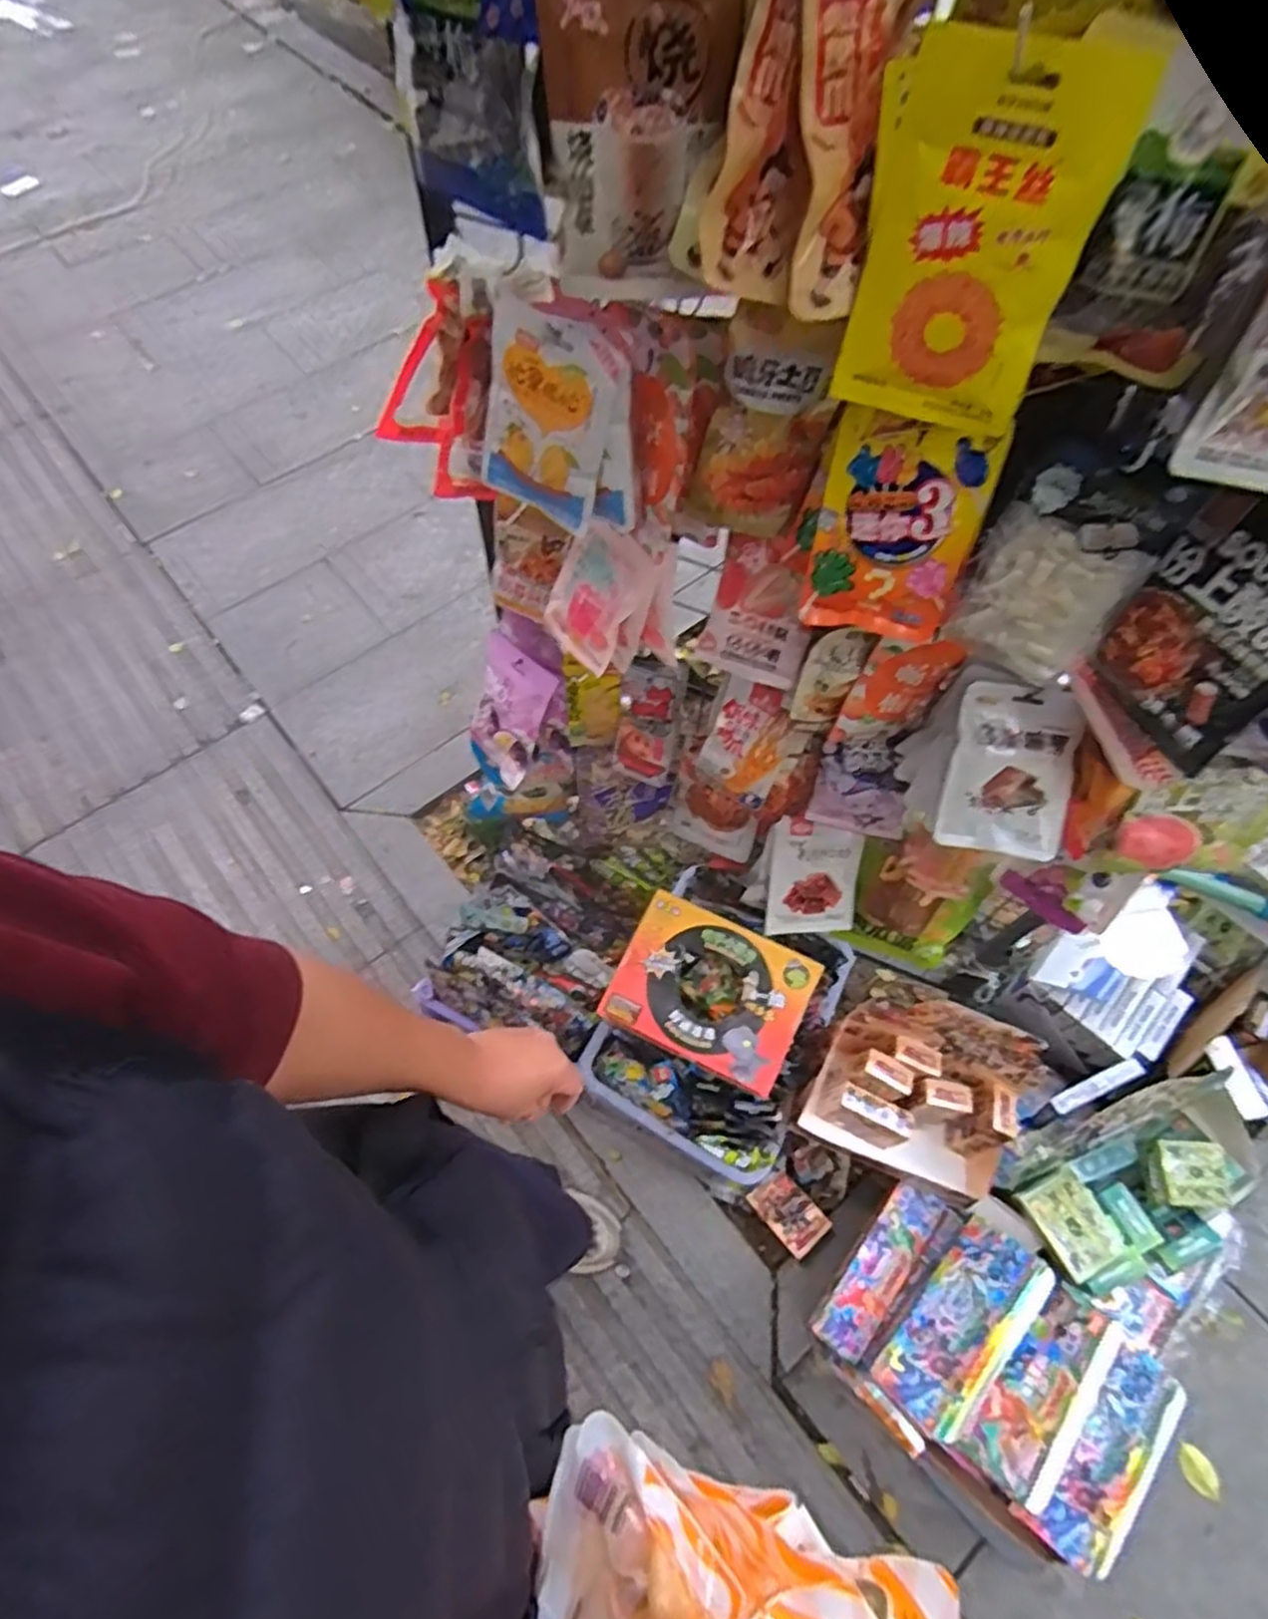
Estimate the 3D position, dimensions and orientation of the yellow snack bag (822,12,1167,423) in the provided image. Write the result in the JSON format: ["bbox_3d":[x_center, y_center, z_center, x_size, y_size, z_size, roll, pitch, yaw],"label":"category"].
[{"bbox_3d":[0.182,-0.300,0.429,0.116,0.172,0.014,18,50,15],"label":"yellow snack bag"}]

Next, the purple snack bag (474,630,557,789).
[{"bbox_3d":[-0.157,-0.117,0.996,0.101,0.176,0.024,32,33,20],"label":"purple snack bag"}]

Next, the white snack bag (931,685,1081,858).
[{"bbox_3d":[0.348,-0.035,0.735,0.107,0.019,0.154,9,101,6],"label":"white snack bag"}]

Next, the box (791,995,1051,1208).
[{"bbox_3d":[0.406,0.402,1.130,0.300,0.172,0.221,20,65,9],"label":"box"}]

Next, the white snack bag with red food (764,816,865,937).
[{"bbox_3d":[0.243,0.093,1.073,0.120,0.169,0.015,0,19,-4],"label":"white snack bag with red food"}]

